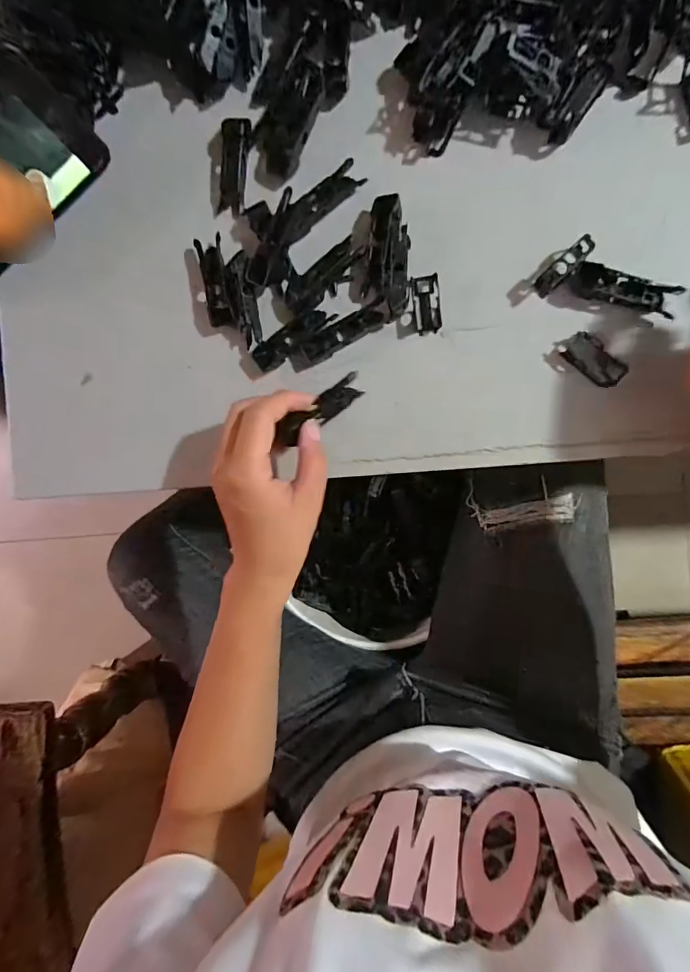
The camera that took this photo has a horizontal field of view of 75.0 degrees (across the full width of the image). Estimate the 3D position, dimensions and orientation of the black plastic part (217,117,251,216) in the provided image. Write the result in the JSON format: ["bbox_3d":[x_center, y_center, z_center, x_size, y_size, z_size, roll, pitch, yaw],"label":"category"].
[{"bbox_3d":[-0.080,-0.231,0.324,0.022,0.006,0.063,12,94,9],"label":"black plastic part"}]

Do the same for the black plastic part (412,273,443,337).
[{"bbox_3d":[0.058,-0.127,0.315,0.018,0.005,0.039,-6,91,9],"label":"black plastic part"}]

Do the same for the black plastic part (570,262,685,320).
[{"bbox_3d":[0.182,-0.127,0.293,0.063,0.010,0.019,19,95,8],"label":"black plastic part"}]

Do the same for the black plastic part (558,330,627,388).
[{"bbox_3d":[0.165,-0.084,0.299,0.042,0.013,0.021,44,98,6],"label":"black plastic part"}]

